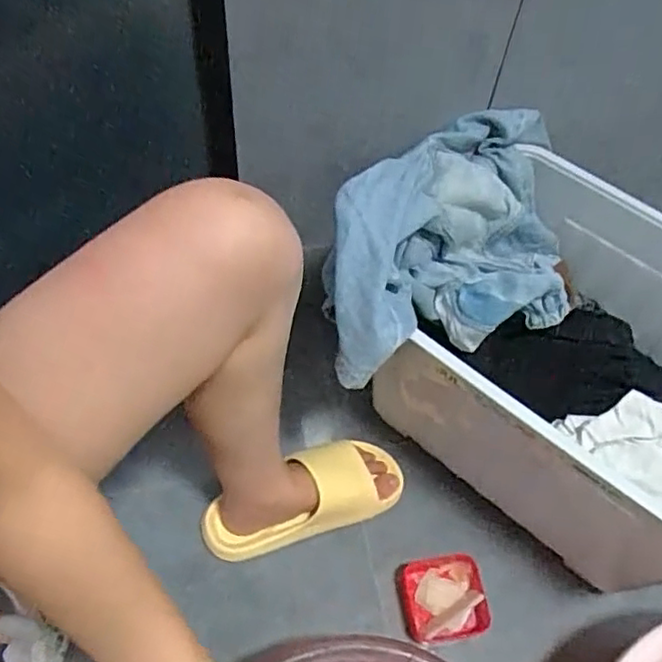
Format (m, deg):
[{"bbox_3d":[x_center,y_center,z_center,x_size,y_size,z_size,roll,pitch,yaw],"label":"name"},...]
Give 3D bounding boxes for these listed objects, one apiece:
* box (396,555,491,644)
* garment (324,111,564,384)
[{"bbox_3d":[0.130,0.307,0.735,0.091,0.038,0.090,-5,57,-8],"label":"box"},{"bbox_3d":[0.124,-0.108,0.666,0.343,0.145,0.223,-21,61,-16],"label":"garment"}]

